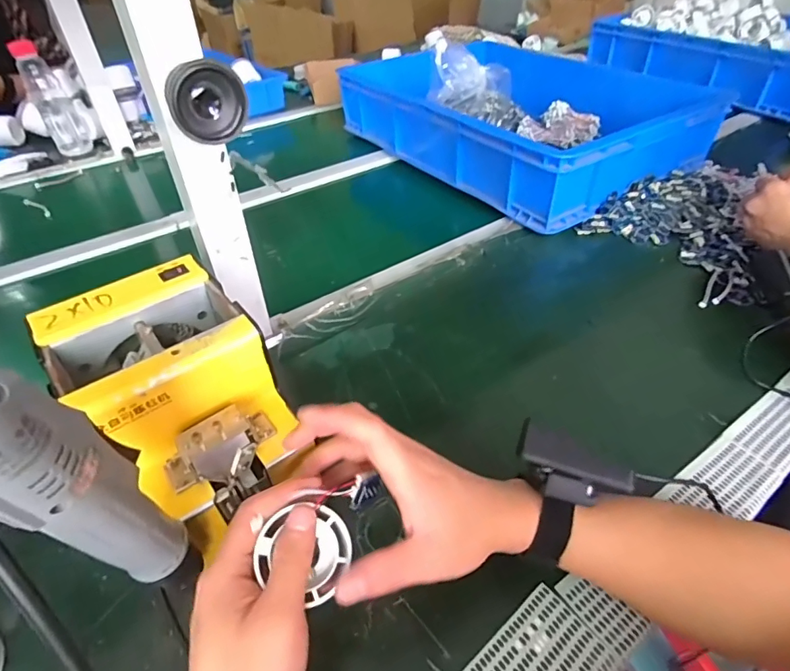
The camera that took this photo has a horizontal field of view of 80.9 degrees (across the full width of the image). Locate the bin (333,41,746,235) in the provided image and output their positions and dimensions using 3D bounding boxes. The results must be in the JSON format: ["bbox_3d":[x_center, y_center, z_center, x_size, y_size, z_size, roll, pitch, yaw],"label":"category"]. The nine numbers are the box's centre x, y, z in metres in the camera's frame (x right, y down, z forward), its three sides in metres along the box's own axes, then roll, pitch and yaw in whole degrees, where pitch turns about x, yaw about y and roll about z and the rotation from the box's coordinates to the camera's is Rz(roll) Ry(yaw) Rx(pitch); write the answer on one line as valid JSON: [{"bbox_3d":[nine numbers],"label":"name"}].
[{"bbox_3d":[0.225,-0.402,0.851,0.416,0.124,0.535,-26,48,-24],"label":"bin"}]

